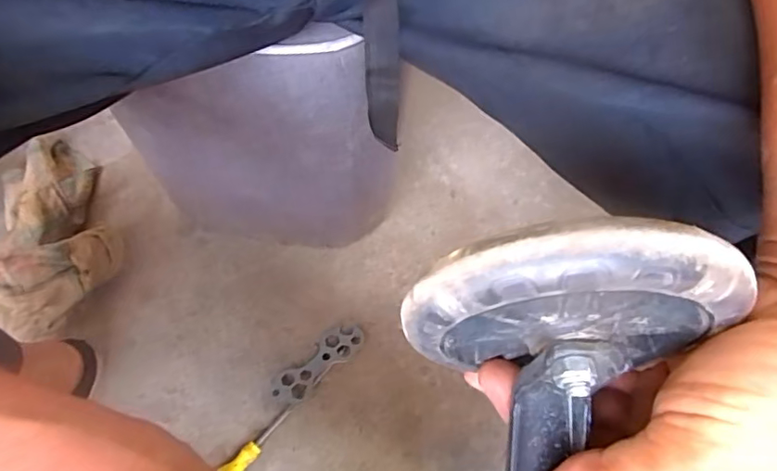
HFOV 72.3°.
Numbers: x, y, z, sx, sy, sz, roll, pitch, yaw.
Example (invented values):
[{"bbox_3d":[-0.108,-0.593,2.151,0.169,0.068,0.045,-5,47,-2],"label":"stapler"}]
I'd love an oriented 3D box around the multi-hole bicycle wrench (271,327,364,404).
[{"bbox_3d":[-0.082,0.145,0.609,0.117,0.005,0.044,-37,68,-19],"label":"multi-hole bicycle wrench"}]

